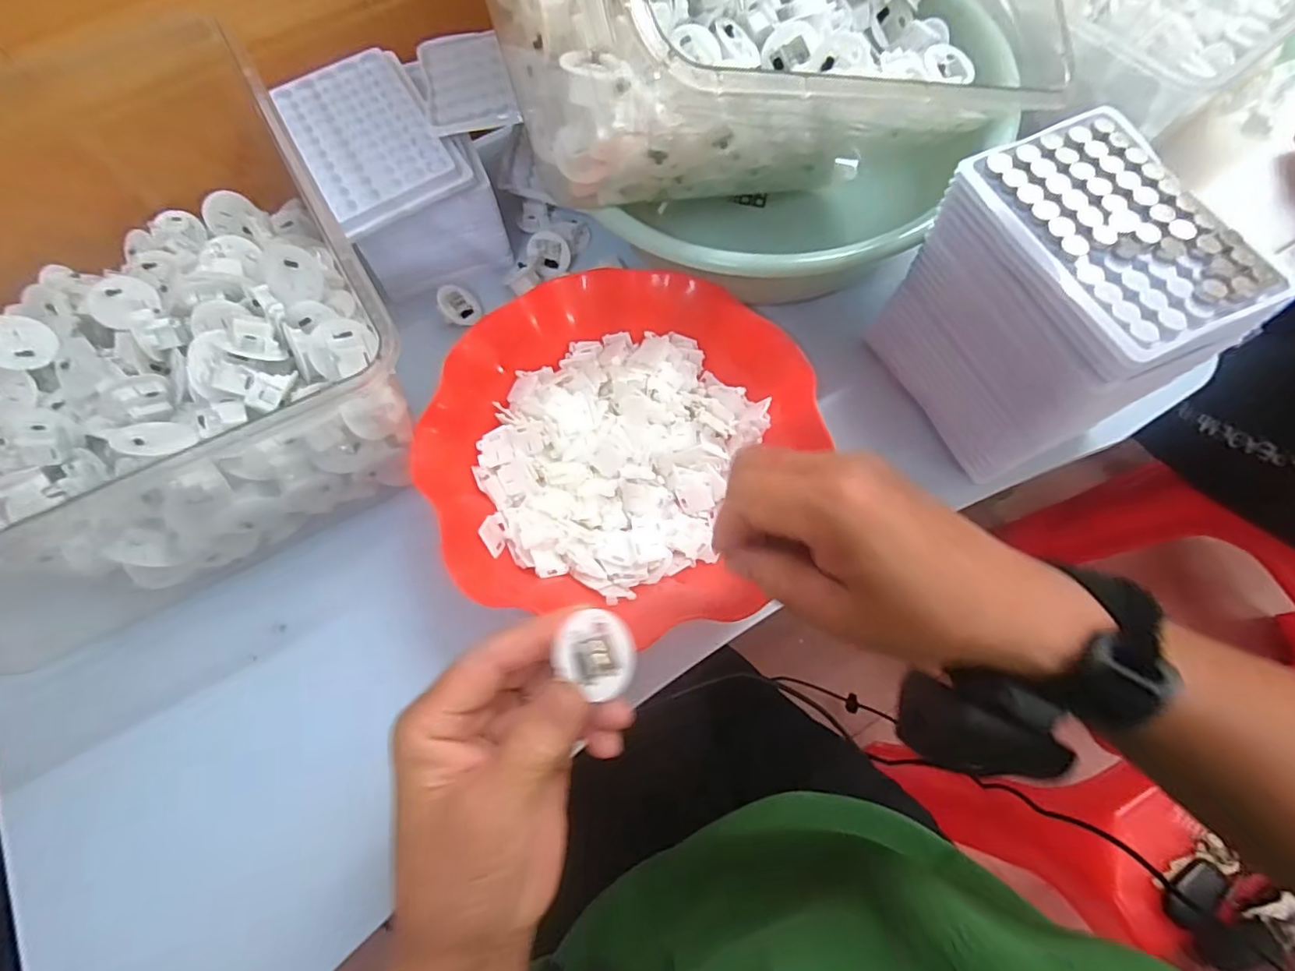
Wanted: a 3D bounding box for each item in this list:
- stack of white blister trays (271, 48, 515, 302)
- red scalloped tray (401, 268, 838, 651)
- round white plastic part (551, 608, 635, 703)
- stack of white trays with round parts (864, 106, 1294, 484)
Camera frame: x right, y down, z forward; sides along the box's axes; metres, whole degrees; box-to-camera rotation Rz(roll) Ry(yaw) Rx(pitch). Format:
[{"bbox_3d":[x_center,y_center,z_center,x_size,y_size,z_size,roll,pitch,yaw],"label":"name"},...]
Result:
[{"bbox_3d":[-0.173,-0.215,0.413,0.102,0.091,0.132,-27,71,-9],"label":"stack of white blister trays"},{"bbox_3d":[-0.018,-0.022,0.350,0.206,0.055,0.214,26,72,10],"label":"red scalloped tray"},{"bbox_3d":[-0.019,0.064,0.220,0.035,0.005,0.031,15,64,-39],"label":"round white plastic part"},{"bbox_3d":[0.223,-0.097,0.329,0.099,0.130,0.137,-27,71,-9],"label":"stack of white trays with round parts"}]

